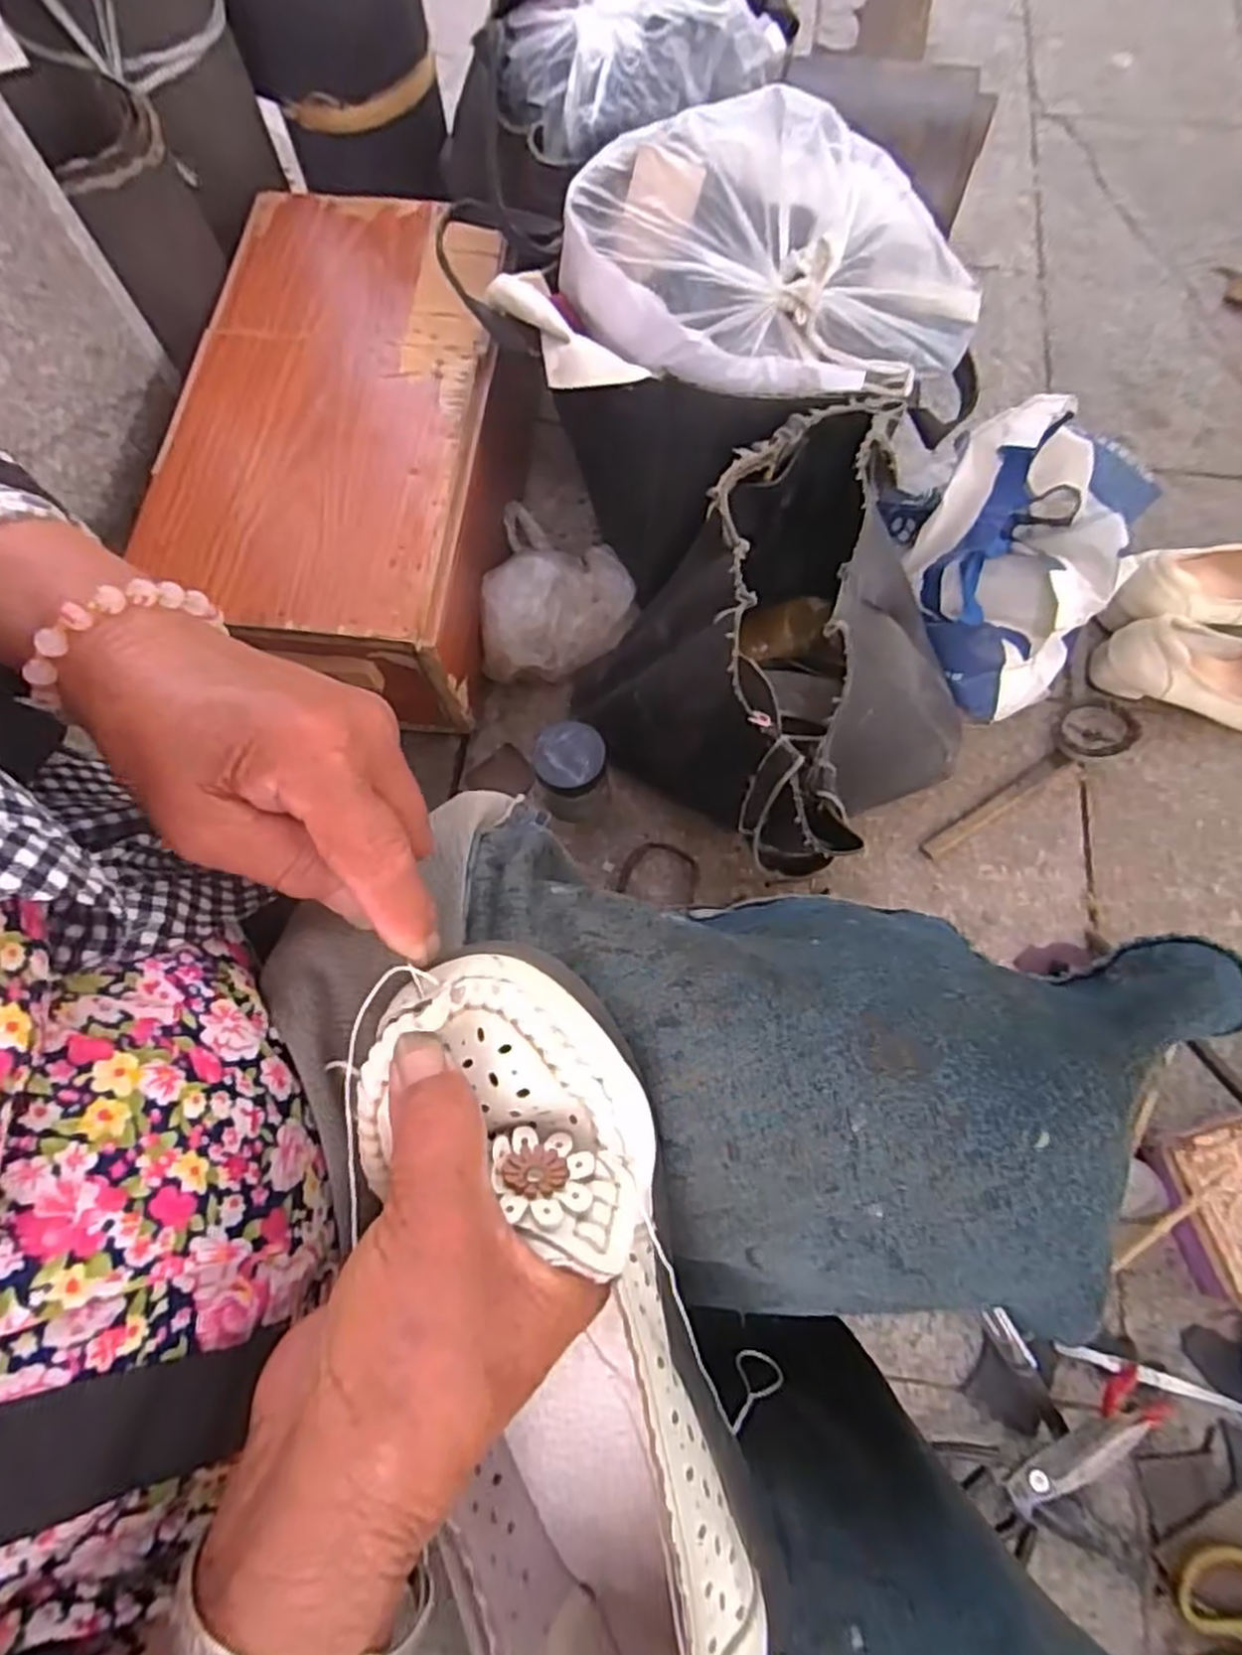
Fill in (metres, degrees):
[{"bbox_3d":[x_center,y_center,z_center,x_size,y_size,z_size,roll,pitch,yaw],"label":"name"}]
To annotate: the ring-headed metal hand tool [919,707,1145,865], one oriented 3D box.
[{"bbox_3d":[0.377,-0.047,0.717,0.235,0.036,0.060,-31,73,-8],"label":"ring-headed metal hand tool"}]

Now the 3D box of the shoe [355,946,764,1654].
[{"bbox_3d":[-0.019,0.150,0.217,0.090,0.063,0.228,-9,90,-2],"label":"shoe"}]

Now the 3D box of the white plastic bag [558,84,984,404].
[{"bbox_3d":[0.115,-0.420,0.572,0.314,0.098,0.182,2,72,2],"label":"white plastic bag"}]

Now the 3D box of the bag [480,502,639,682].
[{"bbox_3d":[-0.056,-0.231,0.741,0.136,0.082,0.184,3,72,3],"label":"bag"}]

